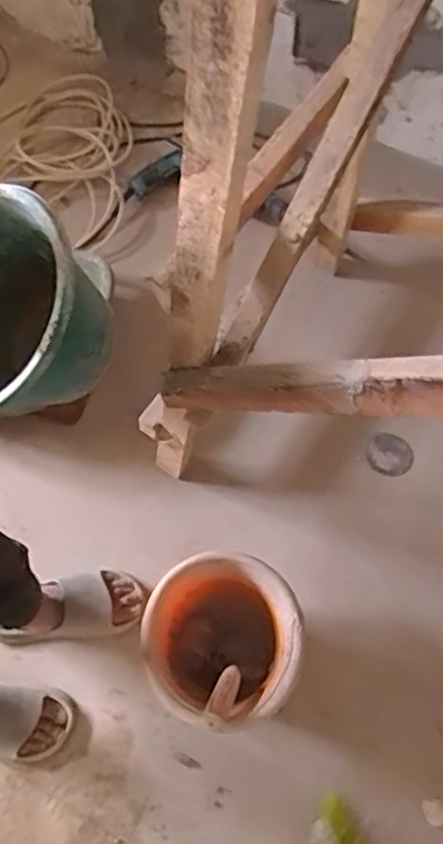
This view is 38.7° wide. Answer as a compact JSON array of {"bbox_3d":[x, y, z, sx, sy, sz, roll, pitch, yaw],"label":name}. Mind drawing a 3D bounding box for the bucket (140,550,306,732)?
[{"bbox_3d":[0.004,0.355,1.030,0.234,0.202,0.248,-1,67,2],"label":"bucket"}]

